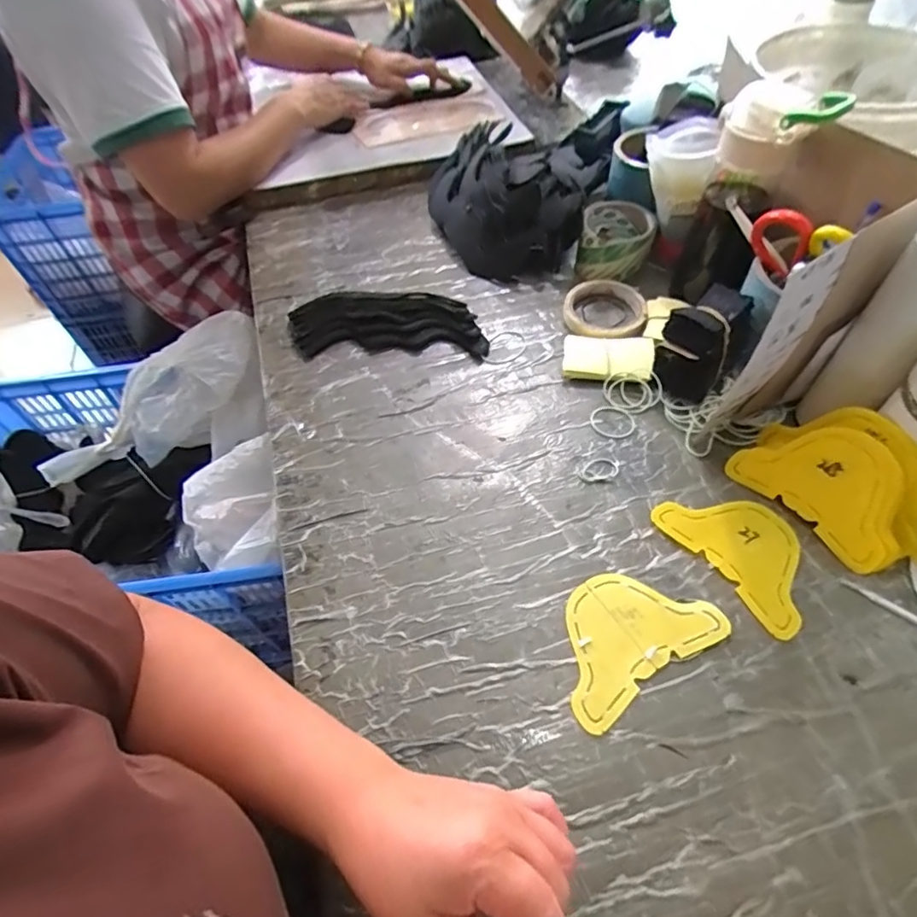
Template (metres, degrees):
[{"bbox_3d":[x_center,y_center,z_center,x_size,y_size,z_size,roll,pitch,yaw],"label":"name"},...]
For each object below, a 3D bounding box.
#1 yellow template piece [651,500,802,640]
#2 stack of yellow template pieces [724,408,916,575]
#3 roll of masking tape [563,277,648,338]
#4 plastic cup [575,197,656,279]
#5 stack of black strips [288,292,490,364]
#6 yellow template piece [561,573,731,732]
[{"bbox_3d":[0.247,0.075,0.476,0.089,0.004,0.135,-32,59,-18],"label":"yellow template piece"},{"bbox_3d":[0.332,0.018,0.470,0.040,0.106,0.158,-8,45,-45],"label":"stack of yellow template pieces"},{"bbox_3d":[0.175,-0.177,0.650,0.091,0.016,0.104,20,56,17],"label":"roll of masking tape"},{"bbox_3d":[0.194,-0.267,0.689,0.082,0.071,0.086,-1,52,1],"label":"plastic cup"},{"bbox_3d":[-0.083,-0.163,0.660,0.228,0.032,0.103,0,52,2],"label":"stack of black strips"},{"bbox_3d":[0.131,0.136,0.438,0.138,0.004,0.089,-29,56,-16],"label":"yellow template piece"}]

